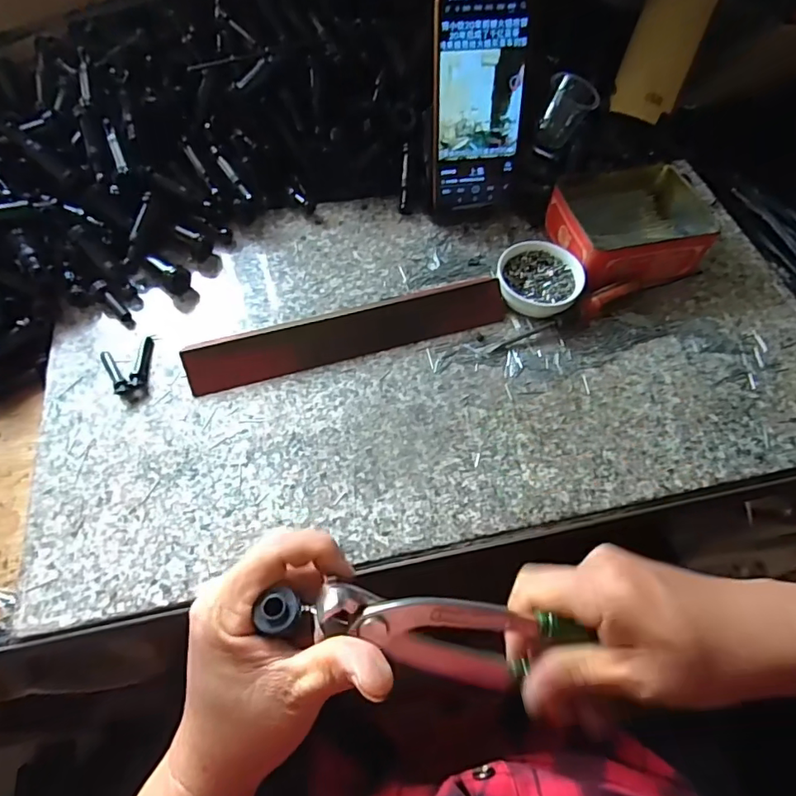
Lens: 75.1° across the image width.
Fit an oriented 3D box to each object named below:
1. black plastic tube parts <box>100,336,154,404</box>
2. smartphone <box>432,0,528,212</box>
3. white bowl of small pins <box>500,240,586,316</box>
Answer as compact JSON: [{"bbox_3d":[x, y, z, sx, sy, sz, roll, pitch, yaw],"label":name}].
[{"bbox_3d":[-0.204,-0.023,0.401,0.038,0.009,0.055,-27,64,-17],"label":"black plastic tube parts"},{"bbox_3d":[0.068,-0.245,0.437,0.077,0.164,0.012,-10,39,-8],"label":"smartphone"},{"bbox_3d":[0.121,-0.100,0.447,0.070,0.026,0.069,1,59,-1],"label":"white bowl of small pins"}]

